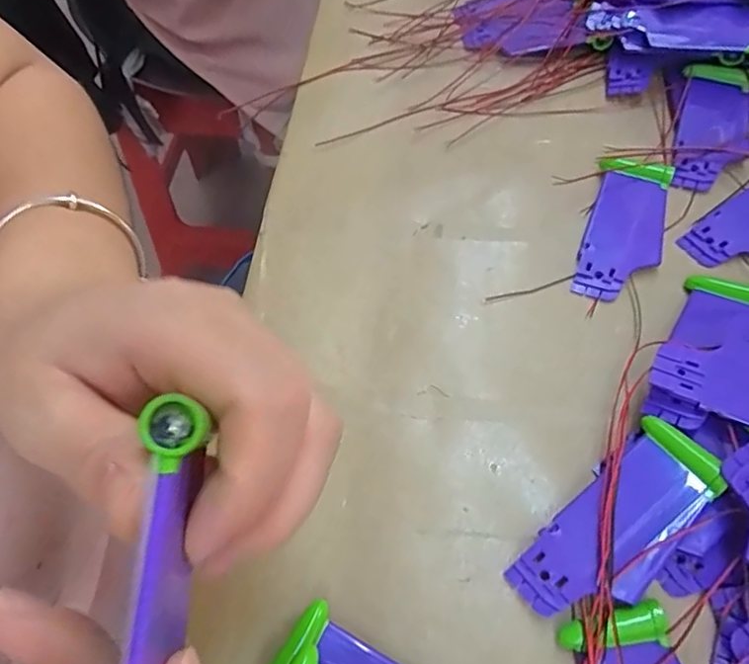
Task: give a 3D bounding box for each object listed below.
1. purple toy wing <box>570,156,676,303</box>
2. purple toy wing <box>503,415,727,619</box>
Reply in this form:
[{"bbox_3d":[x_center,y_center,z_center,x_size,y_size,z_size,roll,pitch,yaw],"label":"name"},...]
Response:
[{"bbox_3d":[0.130,-0.054,0.302,0.037,0.011,0.086,15,63,12],"label":"purple toy wing"},{"bbox_3d":[0.093,0.075,0.224,0.085,0.022,0.036,-39,65,-17],"label":"purple toy wing"}]

